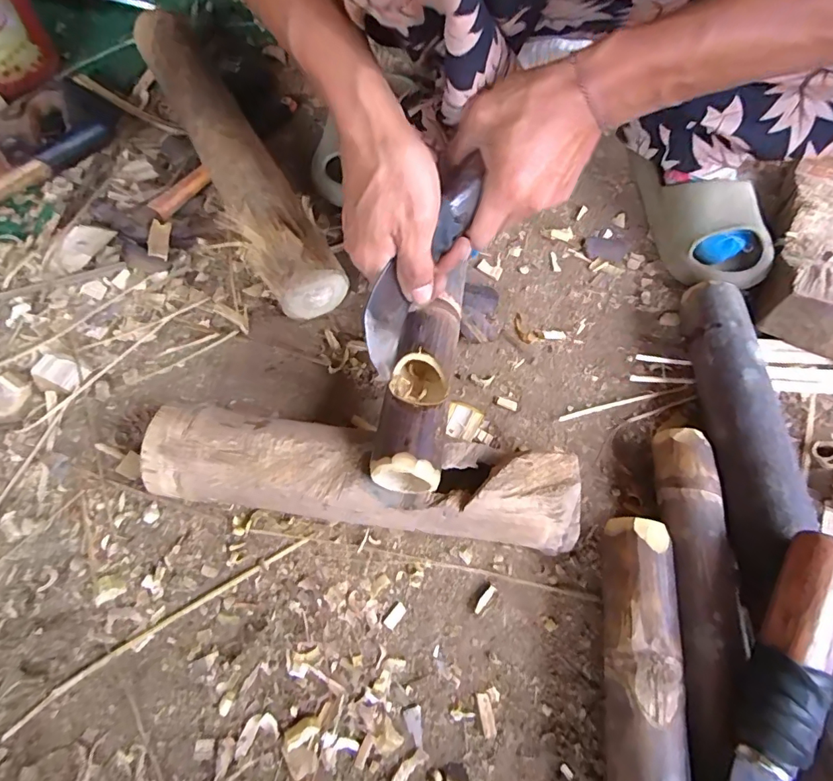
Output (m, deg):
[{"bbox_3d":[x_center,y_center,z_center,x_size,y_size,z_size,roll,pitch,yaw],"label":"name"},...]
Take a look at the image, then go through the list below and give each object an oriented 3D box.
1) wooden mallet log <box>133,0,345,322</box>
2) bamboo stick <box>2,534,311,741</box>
[{"bbox_3d":[-0.189,-0.234,0.481,0.063,0.080,0.380,-27,69,-15],"label":"wooden mallet log"},{"bbox_3d":[-0.174,0.162,0.329,0.217,0.004,0.010,-30,70,-16],"label":"bamboo stick"}]

